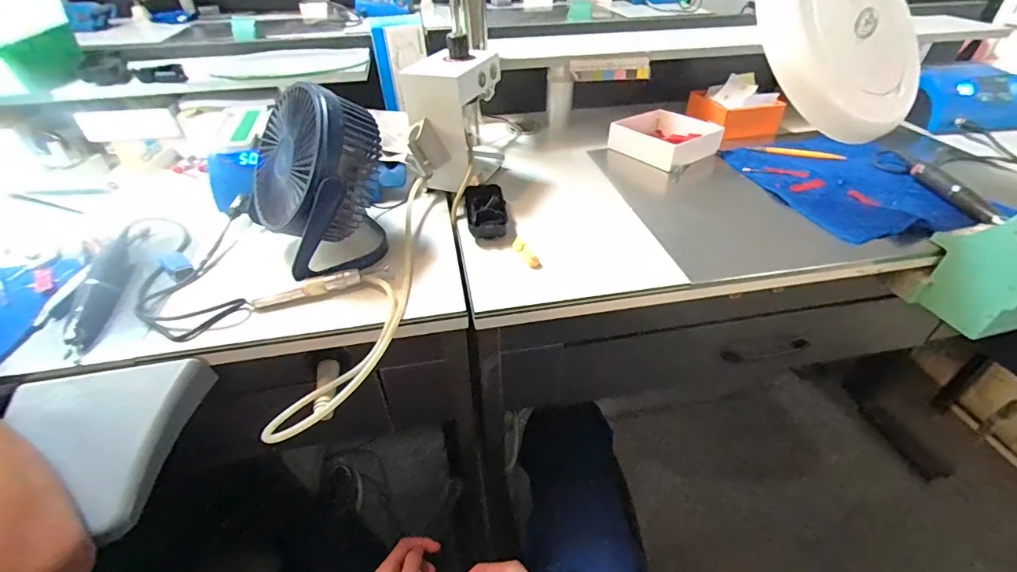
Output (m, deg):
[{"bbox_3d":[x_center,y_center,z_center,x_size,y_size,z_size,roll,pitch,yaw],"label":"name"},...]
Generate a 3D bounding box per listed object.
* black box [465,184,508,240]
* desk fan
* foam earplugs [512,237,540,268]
[{"bbox_3d":[-0.029,-0.097,0.590,0.050,0.031,0.101,-4,39,-4],"label":"black box"},{"bbox_3d":[-0.221,-0.116,0.524,0.147,0.185,0.166,-26,46,-28],"label":"desk fan"},{"bbox_3d":[0.020,-0.041,0.535,0.016,0.010,0.049,-18,42,-20],"label":"foam earplugs"}]

